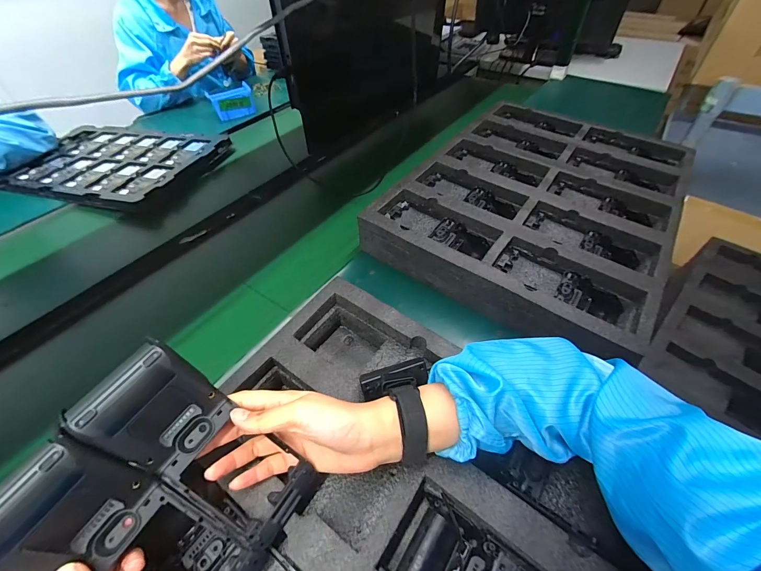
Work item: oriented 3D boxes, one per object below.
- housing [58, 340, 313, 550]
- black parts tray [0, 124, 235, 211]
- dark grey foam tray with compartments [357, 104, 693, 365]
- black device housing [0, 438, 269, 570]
[{"bbox_3d":[-0.140,0.131,0.267,0.074,0.184,0.037,-47,20,-31],"label":"housing"},{"bbox_3d":[-0.688,-0.321,0.855,0.520,0.027,0.327,12,50,12],"label":"black parts tray"},{"bbox_3d":[0.309,-0.175,0.640,0.433,0.067,0.619,28,55,25],"label":"dark grey foam tray with compartments"},{"bbox_3d":[-0.169,0.183,0.238,0.041,0.188,0.086,-24,31,44],"label":"black device housing"}]

